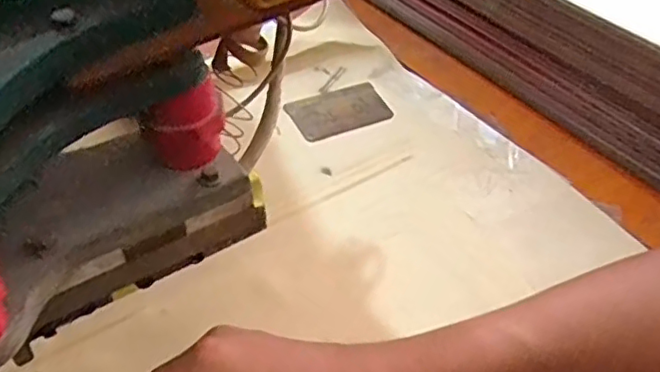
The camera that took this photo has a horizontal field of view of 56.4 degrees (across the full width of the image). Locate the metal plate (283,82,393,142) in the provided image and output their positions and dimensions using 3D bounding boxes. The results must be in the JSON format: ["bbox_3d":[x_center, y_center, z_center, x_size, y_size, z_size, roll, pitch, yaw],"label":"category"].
[{"bbox_3d":[0.008,-0.063,0.508,0.079,0.004,0.052,-20,52,-21],"label":"metal plate"}]

